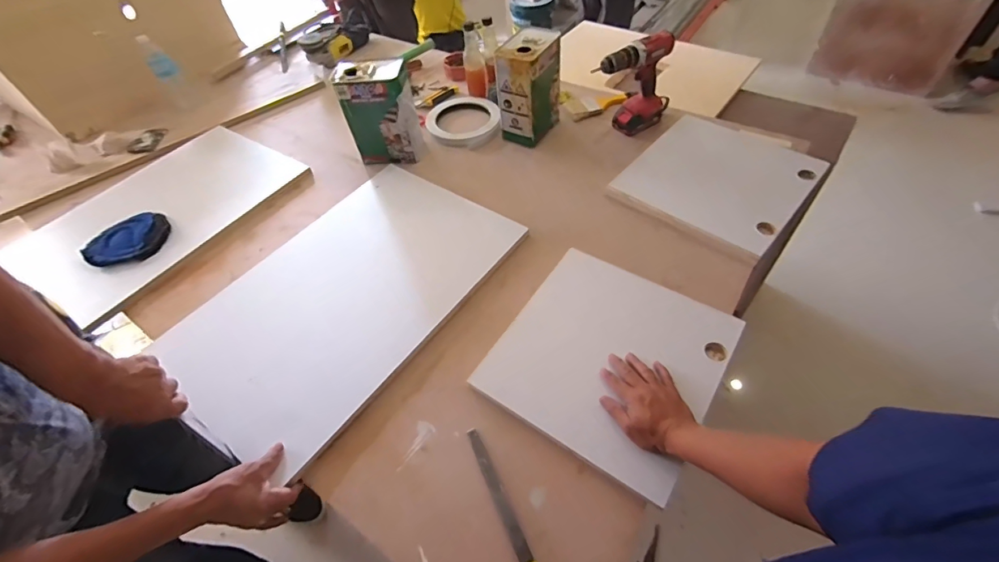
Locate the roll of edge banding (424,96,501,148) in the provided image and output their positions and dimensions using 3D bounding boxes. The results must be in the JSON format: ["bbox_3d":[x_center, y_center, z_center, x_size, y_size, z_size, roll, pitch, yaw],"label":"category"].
[{"bbox_3d":[-0.100,-0.443,1.208,0.203,0.026,0.185,-2,53,3],"label":"roll of edge banding"}]

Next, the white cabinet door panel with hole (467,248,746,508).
[{"bbox_3d":[0.185,0.123,0.746,0.334,0.021,0.343,28,60,23],"label":"white cabinet door panel with hole"}]

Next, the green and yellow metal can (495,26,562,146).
[{"bbox_3d":[0.076,-0.485,1.107,0.122,0.227,0.155,23,58,20],"label":"green and yellow metal can"}]

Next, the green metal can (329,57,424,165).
[{"bbox_3d":[-0.293,-0.416,1.094,0.170,0.219,0.126,-7,53,-1],"label":"green metal can"}]

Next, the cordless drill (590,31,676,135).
[{"bbox_3d":[0.338,-0.465,1.082,0.238,0.230,0.072,-20,54,-10],"label":"cordless drill"}]

